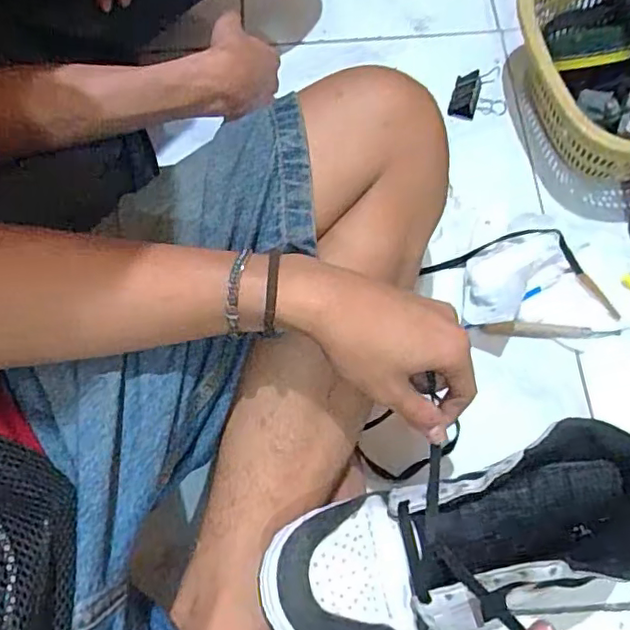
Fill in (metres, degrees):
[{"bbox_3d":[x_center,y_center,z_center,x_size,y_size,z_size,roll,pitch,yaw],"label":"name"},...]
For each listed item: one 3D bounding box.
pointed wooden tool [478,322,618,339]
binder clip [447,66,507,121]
[{"bbox_3d":[0.213,0.014,0.531,0.120,0.010,0.012,2,67,3],"label":"pointed wooden tool"},{"bbox_3d":[0.175,-0.236,0.624,0.059,0.031,0.042,0,67,2],"label":"binder clip"}]

